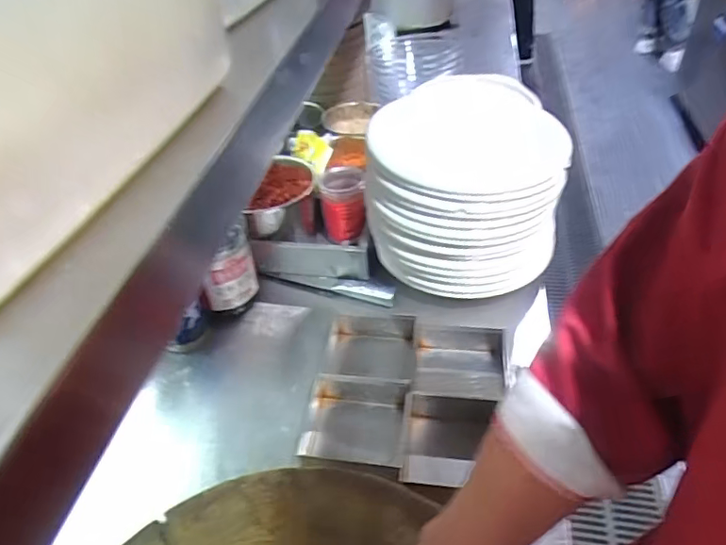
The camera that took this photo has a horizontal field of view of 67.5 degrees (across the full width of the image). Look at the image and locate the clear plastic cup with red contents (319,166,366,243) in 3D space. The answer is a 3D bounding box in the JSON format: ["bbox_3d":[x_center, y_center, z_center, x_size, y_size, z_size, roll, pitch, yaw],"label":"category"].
[{"bbox_3d":[-0.035,-0.122,0.999,0.079,0.126,0.087,-5,42,1],"label":"clear plastic cup with red contents"}]

